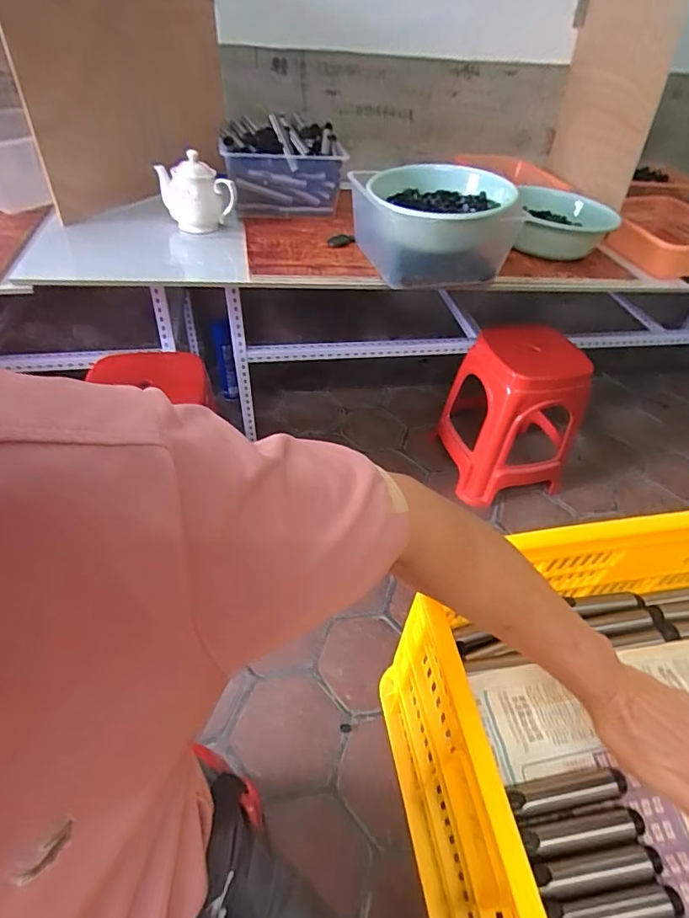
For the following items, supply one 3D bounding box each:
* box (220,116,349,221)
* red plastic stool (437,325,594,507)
[{"bbox_3d":[-0.154,-0.721,1.249,0.276,0.195,0.151,-5,45,-10],"label":"box"},{"bbox_3d":[0.493,-0.135,1.480,0.322,0.437,0.314,-7,45,-12],"label":"red plastic stool"}]

